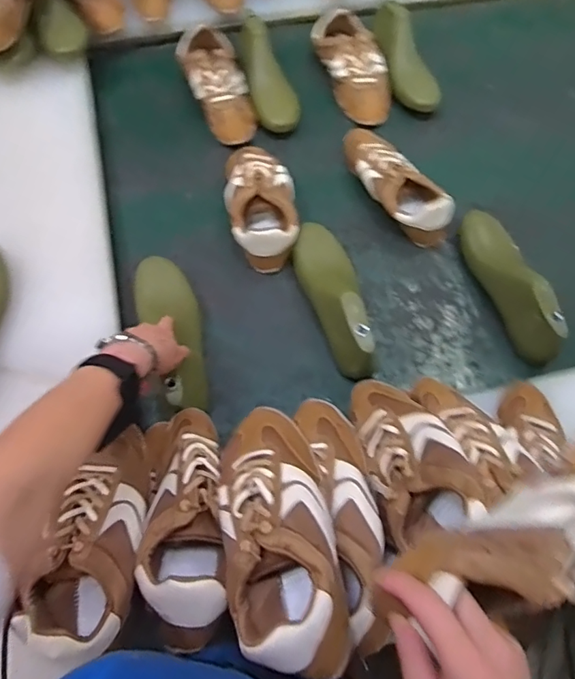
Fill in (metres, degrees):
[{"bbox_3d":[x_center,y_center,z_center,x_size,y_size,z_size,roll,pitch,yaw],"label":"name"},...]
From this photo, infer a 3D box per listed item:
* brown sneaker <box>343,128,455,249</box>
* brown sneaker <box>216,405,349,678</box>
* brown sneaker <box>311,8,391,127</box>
[{"bbox_3d":[0.167,-0.262,0.850,0.088,0.077,0.261,-29,69,-14],"label":"brown sneaker"},{"bbox_3d":[-0.013,0.166,0.475,0.104,0.081,0.257,-8,51,-5],"label":"brown sneaker"},{"bbox_3d":[0.128,-0.520,0.966,0.108,0.072,0.262,-15,66,-8],"label":"brown sneaker"}]

